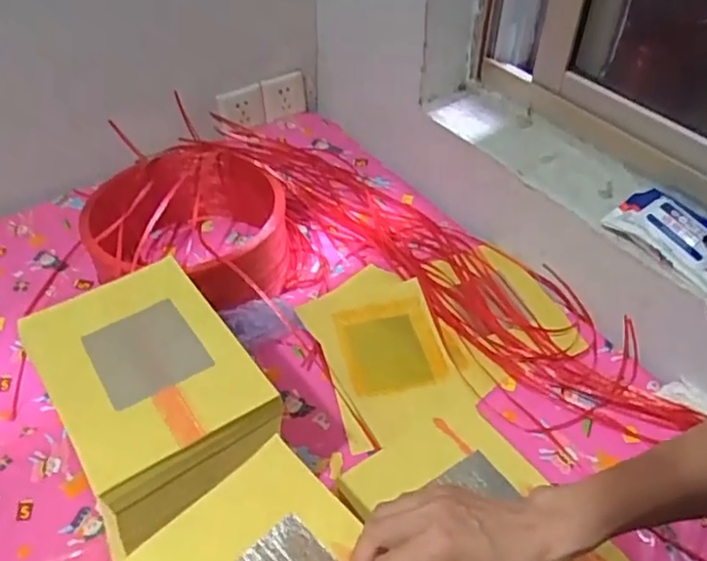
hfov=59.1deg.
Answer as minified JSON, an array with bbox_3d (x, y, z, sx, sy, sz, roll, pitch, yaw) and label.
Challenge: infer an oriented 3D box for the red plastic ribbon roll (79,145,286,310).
[{"bbox_3d":[-0.225,-0.064,0.866,0.244,0.125,0.263,-1,46,1],"label":"red plastic ribbon roll"}]

